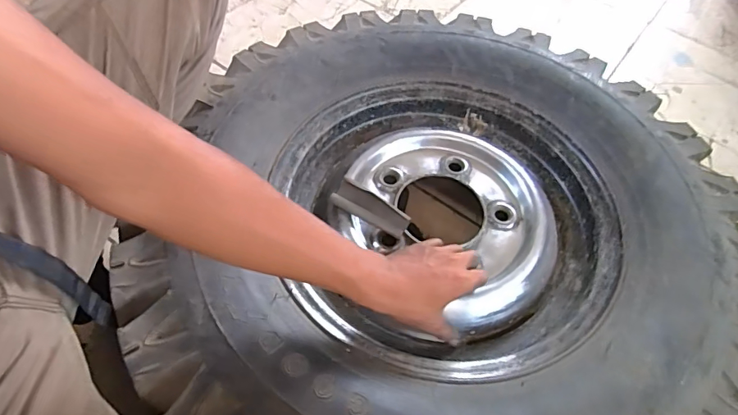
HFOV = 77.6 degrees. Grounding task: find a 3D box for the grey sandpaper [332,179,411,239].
[{"bbox_3d":[0.003,0.001,0.583,0.099,0.018,0.036,24,57,13],"label":"grey sandpaper"}]

